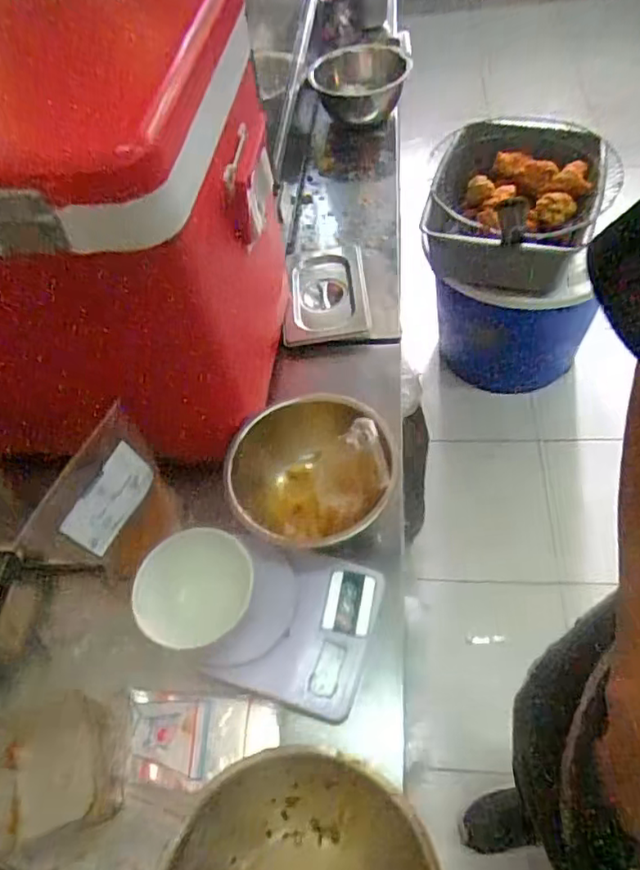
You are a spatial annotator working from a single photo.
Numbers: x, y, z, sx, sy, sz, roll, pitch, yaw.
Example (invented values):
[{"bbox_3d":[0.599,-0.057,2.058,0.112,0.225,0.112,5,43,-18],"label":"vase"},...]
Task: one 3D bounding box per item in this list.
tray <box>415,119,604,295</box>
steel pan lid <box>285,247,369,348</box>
[{"bbox_3d":[0.449,-0.543,1.393,0.373,0.167,0.531,13,59,15],"label":"tray"},{"bbox_3d":[0.007,-0.192,0.808,0.105,0.018,0.185,-6,56,3],"label":"steel pan lid"}]

